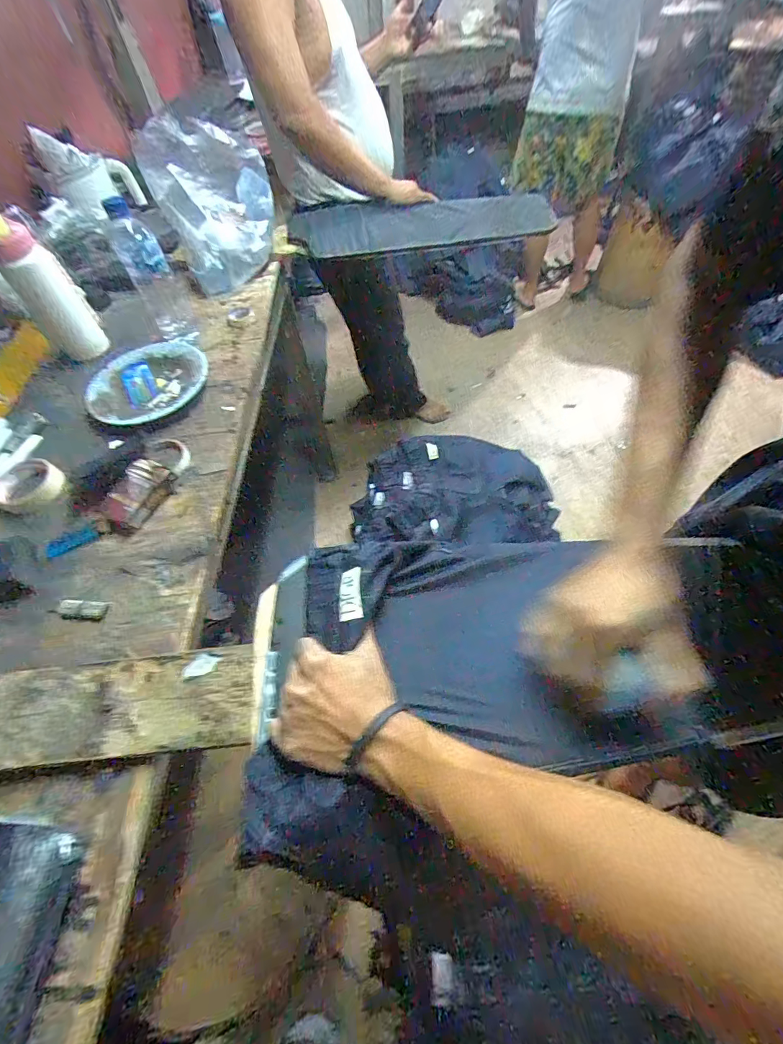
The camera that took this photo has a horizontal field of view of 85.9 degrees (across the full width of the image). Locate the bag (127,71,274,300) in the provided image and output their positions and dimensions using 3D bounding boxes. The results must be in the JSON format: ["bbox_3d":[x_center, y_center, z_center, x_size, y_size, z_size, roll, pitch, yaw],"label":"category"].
[{"bbox_3d":[-0.344,-0.626,0.827,0.220,0.266,0.151,-37,61,-19],"label":"bag"}]

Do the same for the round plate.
[{"bbox_3d":[-0.399,-0.231,0.697,0.192,0.026,0.170,-34,60,-17],"label":"round plate"}]

